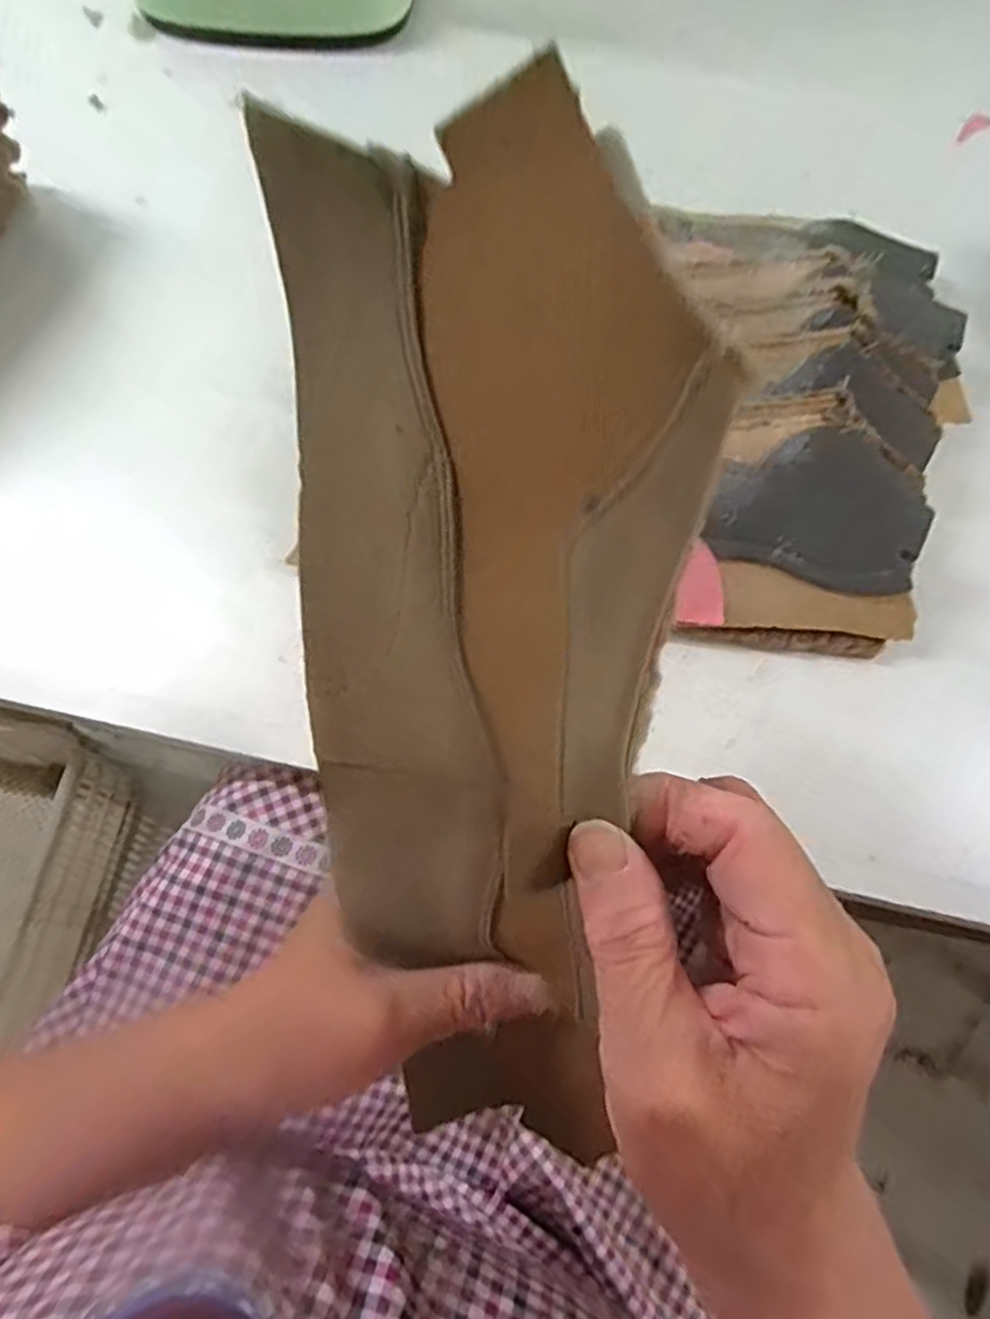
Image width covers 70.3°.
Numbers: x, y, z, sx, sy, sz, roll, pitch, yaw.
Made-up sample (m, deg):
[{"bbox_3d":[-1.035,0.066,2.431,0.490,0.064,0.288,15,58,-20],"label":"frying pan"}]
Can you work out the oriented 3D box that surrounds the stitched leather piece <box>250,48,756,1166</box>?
[{"bbox_3d":[-0.007,0.009,0.202,0.109,0.030,0.282,11,111,22],"label":"stitched leather piece"}]

